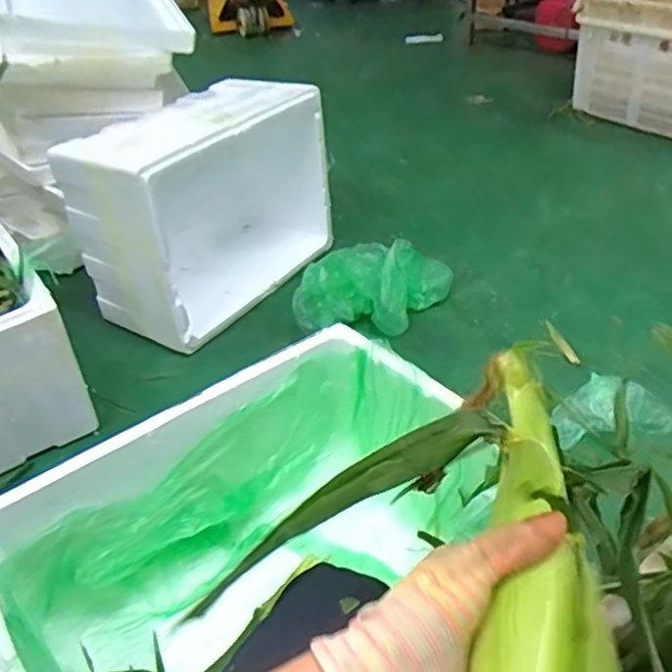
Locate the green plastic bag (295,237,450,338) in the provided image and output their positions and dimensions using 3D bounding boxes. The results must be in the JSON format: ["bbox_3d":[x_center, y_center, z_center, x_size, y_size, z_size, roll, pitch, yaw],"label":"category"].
[{"bbox_3d":[0.095,-0.105,1.489,0.366,0.145,0.257,-1,37,4],"label":"green plastic bag"}]

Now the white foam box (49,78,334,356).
[{"bbox_3d":[-0.301,-0.315,1.503,0.300,0.429,0.586,20,43,28],"label":"white foam box"}]

